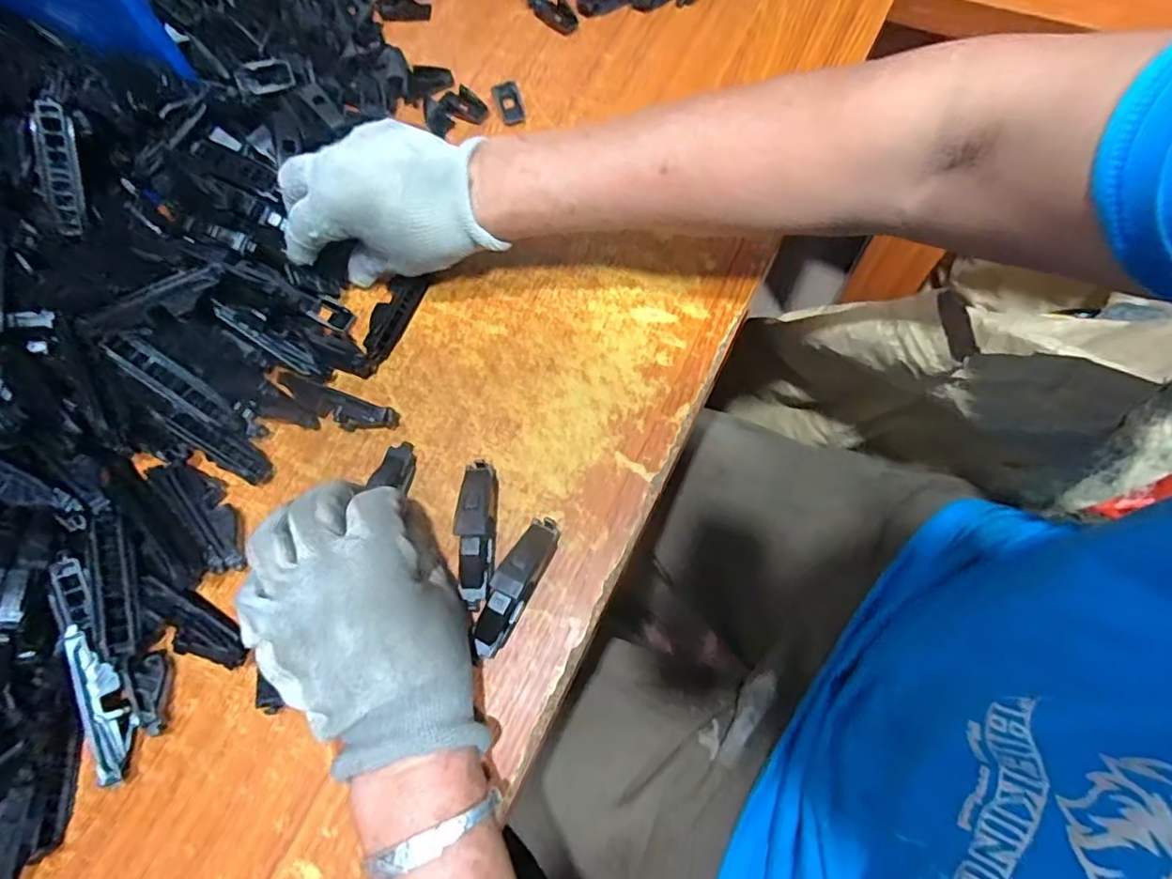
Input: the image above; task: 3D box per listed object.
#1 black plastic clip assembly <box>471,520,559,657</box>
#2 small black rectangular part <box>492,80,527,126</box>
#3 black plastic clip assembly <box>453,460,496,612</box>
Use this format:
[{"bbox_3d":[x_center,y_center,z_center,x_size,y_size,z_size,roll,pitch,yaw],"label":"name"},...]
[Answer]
[{"bbox_3d":[-0.038,0.077,0.329,0.020,0.019,0.077,27,74,13],"label":"black plastic clip assembly"},{"bbox_3d":[-0.058,-0.252,0.456,0.019,0.006,0.036,-18,69,-3],"label":"small black rectangular part"},{"bbox_3d":[-0.061,0.050,0.339,0.020,0.027,0.080,-6,69,2],"label":"black plastic clip assembly"}]

